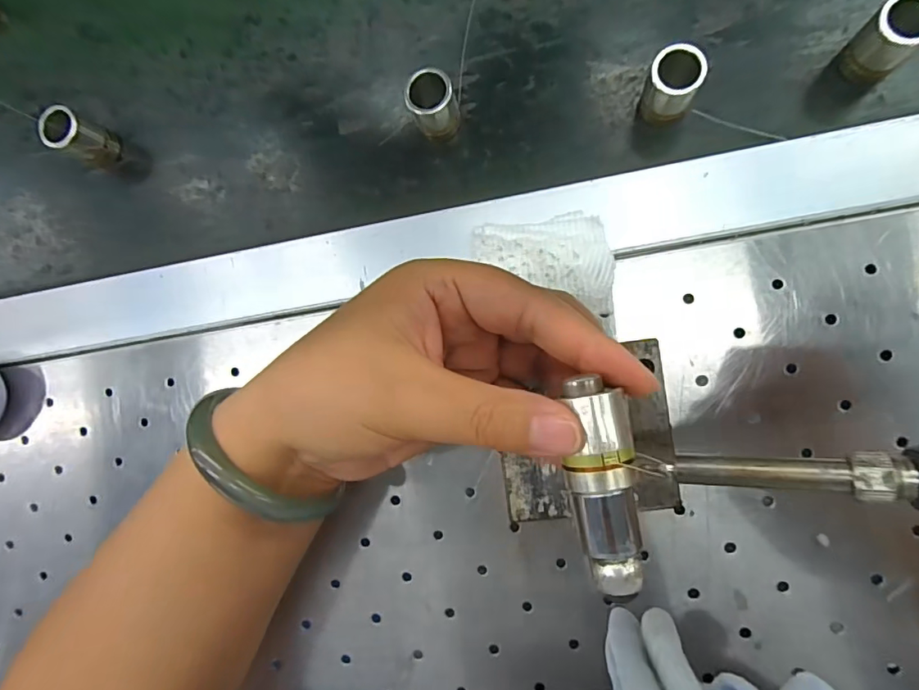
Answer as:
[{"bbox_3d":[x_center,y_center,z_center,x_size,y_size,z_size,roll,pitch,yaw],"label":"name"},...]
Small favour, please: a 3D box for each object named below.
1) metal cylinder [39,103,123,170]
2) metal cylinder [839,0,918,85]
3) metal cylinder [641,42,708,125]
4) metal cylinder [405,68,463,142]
[{"bbox_3d":[-0.203,-0.111,0.270,0.018,0.032,0.022,28,92,8],"label":"metal cylinder"},{"bbox_3d":[0.183,-0.130,0.215,0.022,0.032,0.020,0,88,8],"label":"metal cylinder"},{"bbox_3d":[0.097,-0.117,0.230,0.022,0.033,0.021,0,88,8],"label":"metal cylinder"},{"bbox_3d":[-0.012,-0.117,0.246,0.022,0.034,0.019,-18,86,7],"label":"metal cylinder"}]

